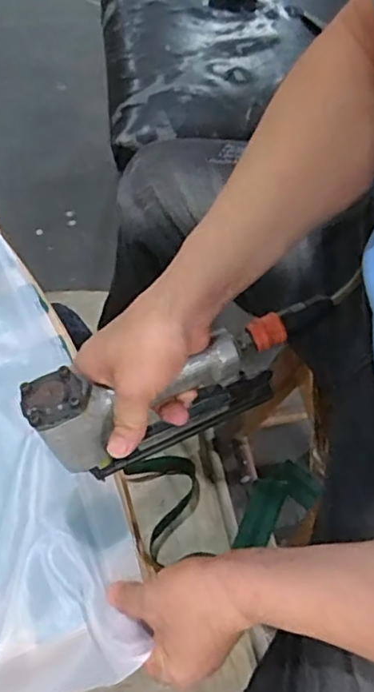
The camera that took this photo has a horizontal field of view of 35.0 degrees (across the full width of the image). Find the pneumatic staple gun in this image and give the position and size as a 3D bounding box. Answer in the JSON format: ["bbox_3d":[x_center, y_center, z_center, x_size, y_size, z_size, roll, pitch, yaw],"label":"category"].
[{"bbox_3d":[-0.021,0.048,0.499,0.208,0.110,0.050,-15,61,-12],"label":"pneumatic staple gun"}]

